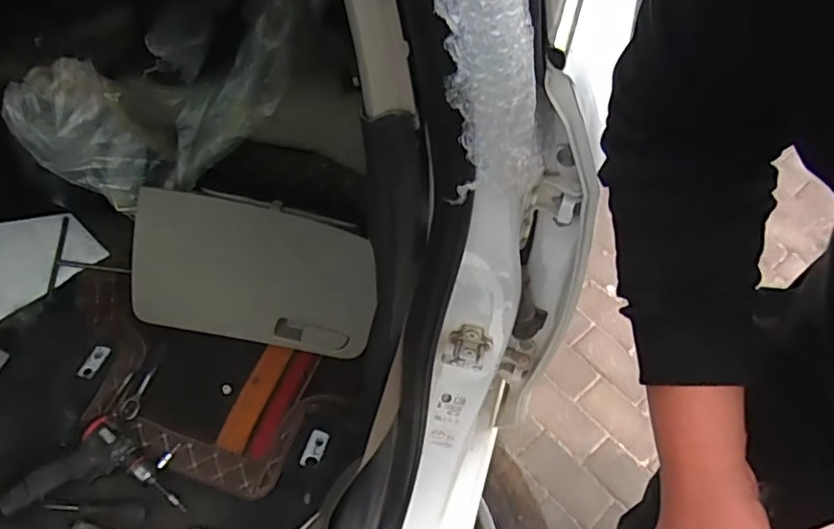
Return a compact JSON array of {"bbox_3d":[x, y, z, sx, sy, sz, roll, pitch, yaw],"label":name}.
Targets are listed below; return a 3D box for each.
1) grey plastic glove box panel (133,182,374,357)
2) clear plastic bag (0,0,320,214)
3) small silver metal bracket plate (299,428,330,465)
[{"bbox_3d":[-0.283,0.026,1.072,0.426,0.257,0.050,9,18,-12],"label":"grey plastic glove box panel"},{"bbox_3d":[-0.374,-0.306,1.014,0.534,0.217,0.183,-32,61,-3],"label":"clear plastic bag"},{"bbox_3d":[-0.174,0.308,1.012,0.035,0.007,0.059,17,56,9],"label":"small silver metal bracket plate"}]

